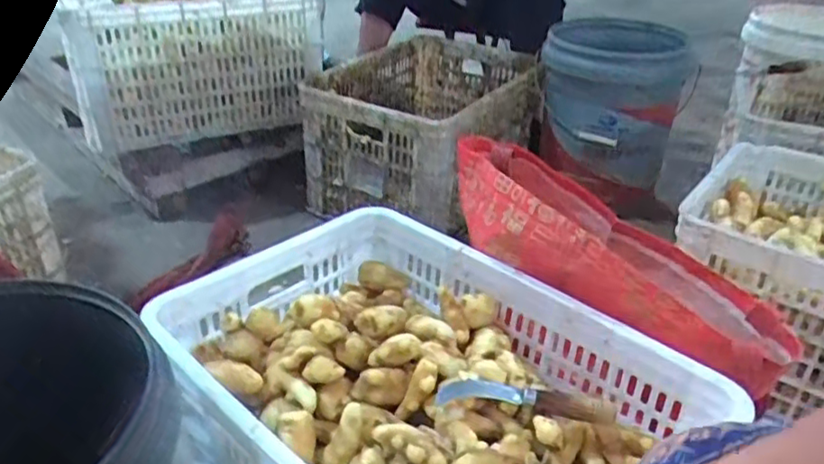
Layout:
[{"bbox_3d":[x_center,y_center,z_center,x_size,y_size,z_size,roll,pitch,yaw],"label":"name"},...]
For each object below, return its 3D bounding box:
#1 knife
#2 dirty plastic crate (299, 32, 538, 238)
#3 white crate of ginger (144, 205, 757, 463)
[{"bbox_3d":[0.113,0.166,0.648,0.173,0.025,0.021,4,30,4],"label":"knife"},{"bbox_3d":[0.041,-0.241,1.428,0.388,0.245,0.507,15,33,22],"label":"dirty plastic crate"},{"bbox_3d":[0.012,0.222,0.711,0.519,0.256,0.372,25,39,33],"label":"white crate of ginger"}]

